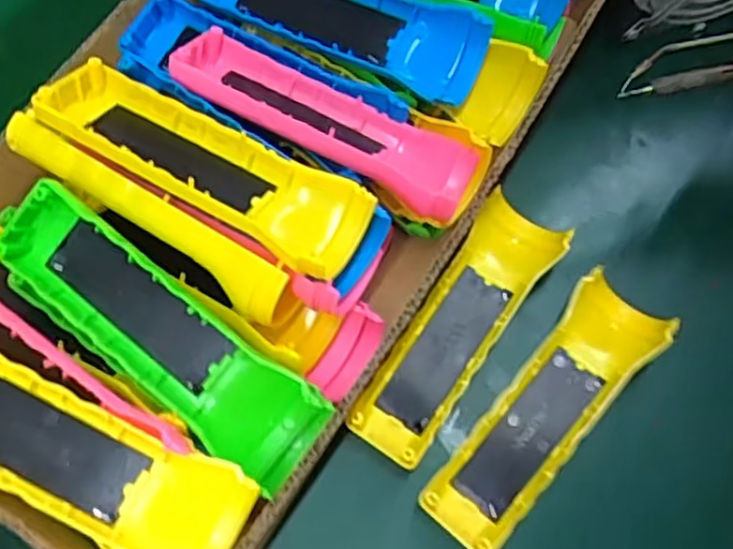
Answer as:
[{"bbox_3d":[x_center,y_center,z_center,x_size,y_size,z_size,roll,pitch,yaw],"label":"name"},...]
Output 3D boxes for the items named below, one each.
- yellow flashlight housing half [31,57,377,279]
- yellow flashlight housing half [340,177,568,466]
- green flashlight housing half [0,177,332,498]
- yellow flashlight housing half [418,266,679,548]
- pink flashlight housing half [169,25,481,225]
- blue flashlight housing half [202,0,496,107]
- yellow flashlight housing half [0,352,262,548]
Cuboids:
[{"bbox_3d":[-0.075,-0.050,0.317,0.158,0.033,0.048,26,70,14],"label":"yellow flashlight housing half"},{"bbox_3d":[0.048,0.027,0.373,0.045,0.023,0.152,33,72,16],"label":"yellow flashlight housing half"},{"bbox_3d":[-0.089,0.027,0.304,0.162,0.036,0.045,41,73,-2],"label":"green flashlight housing half"},{"bbox_3d":[0.092,0.070,0.353,0.048,0.032,0.150,36,73,17],"label":"yellow flashlight housing half"},{"bbox_3d":[-0.021,-0.074,0.349,0.153,0.029,0.043,25,36,4],"label":"pink flashlight housing half"},{"bbox_3d":[-0.014,-0.136,0.368,0.156,0.031,0.041,22,69,12],"label":"blue flashlight housing half"},{"bbox_3d":[-0.122,0.070,0.281,0.151,0.030,0.047,26,70,9],"label":"yellow flashlight housing half"}]

